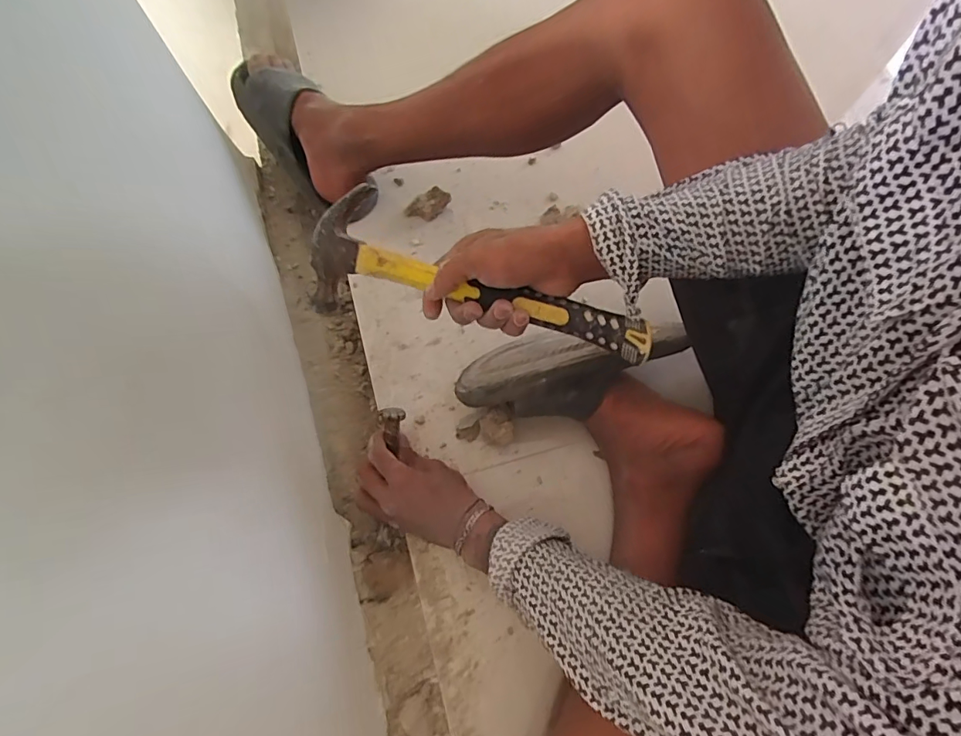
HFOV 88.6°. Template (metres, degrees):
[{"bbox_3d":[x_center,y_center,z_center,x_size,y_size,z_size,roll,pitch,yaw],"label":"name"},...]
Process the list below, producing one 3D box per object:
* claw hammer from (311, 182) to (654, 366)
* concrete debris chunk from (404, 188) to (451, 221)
[{"bbox_3d":[-0.006,-0.080,0.445,0.319,0.034,0.114,13,108,13],"label":"claw hammer"},{"bbox_3d":[-0.071,-0.221,0.668,0.063,0.034,0.026,-15,66,-6],"label":"concrete debris chunk"}]

